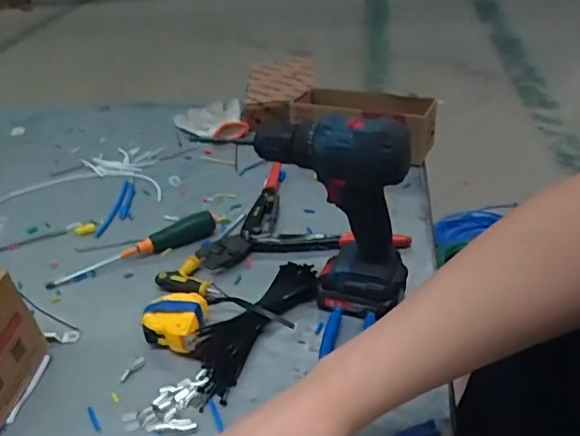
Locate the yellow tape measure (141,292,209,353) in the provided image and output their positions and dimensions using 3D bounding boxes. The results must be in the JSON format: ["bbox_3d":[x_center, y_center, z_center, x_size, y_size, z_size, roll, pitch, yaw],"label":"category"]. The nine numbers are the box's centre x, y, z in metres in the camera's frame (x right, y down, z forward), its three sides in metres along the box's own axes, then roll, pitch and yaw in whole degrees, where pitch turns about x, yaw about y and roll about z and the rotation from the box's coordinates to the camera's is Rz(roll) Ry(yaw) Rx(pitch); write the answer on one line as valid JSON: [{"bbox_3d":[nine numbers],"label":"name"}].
[{"bbox_3d":[-0.127,0.115,0.623,0.067,0.032,0.070,-4,32,5],"label":"yellow tape measure"}]

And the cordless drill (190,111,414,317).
[{"bbox_3d":[0.043,-0.007,0.624,0.174,0.218,0.071,12,37,28],"label":"cordless drill"}]

